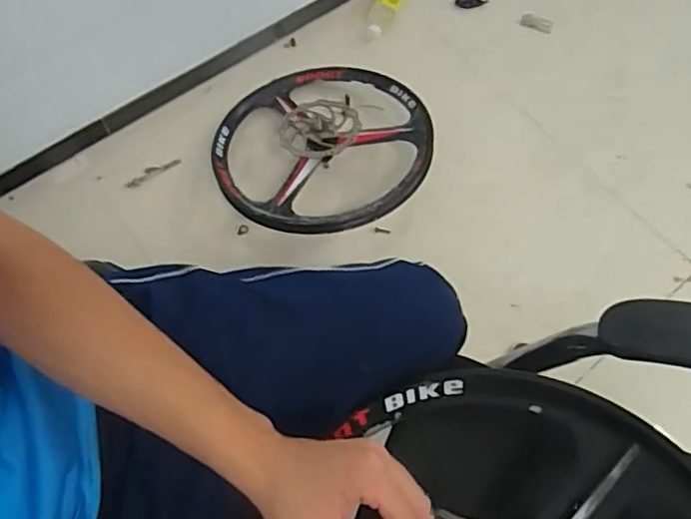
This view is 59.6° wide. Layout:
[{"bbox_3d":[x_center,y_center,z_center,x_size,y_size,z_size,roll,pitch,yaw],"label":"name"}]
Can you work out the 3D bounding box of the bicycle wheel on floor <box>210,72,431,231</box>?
[{"bbox_3d":[-0.038,-0.212,1.135,0.409,0.087,0.372,1,66,-2],"label":"bicycle wheel on floor"}]

